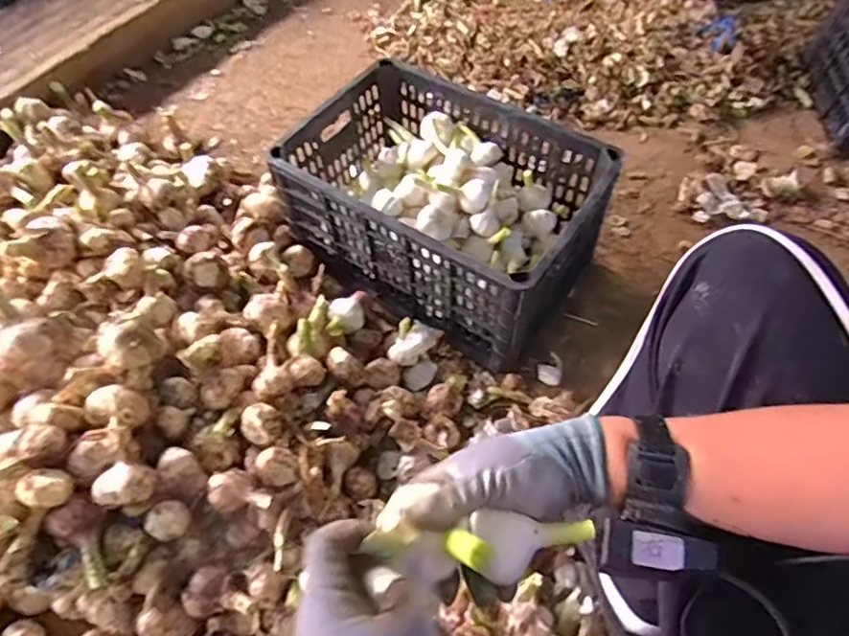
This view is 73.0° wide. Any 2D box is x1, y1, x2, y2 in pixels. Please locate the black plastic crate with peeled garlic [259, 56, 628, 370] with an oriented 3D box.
[{"bbox_3d":[0.024,-0.179,0.913,0.447,0.221,0.298,30,61,20],"label":"black plastic crate with peeled garlic"}]

